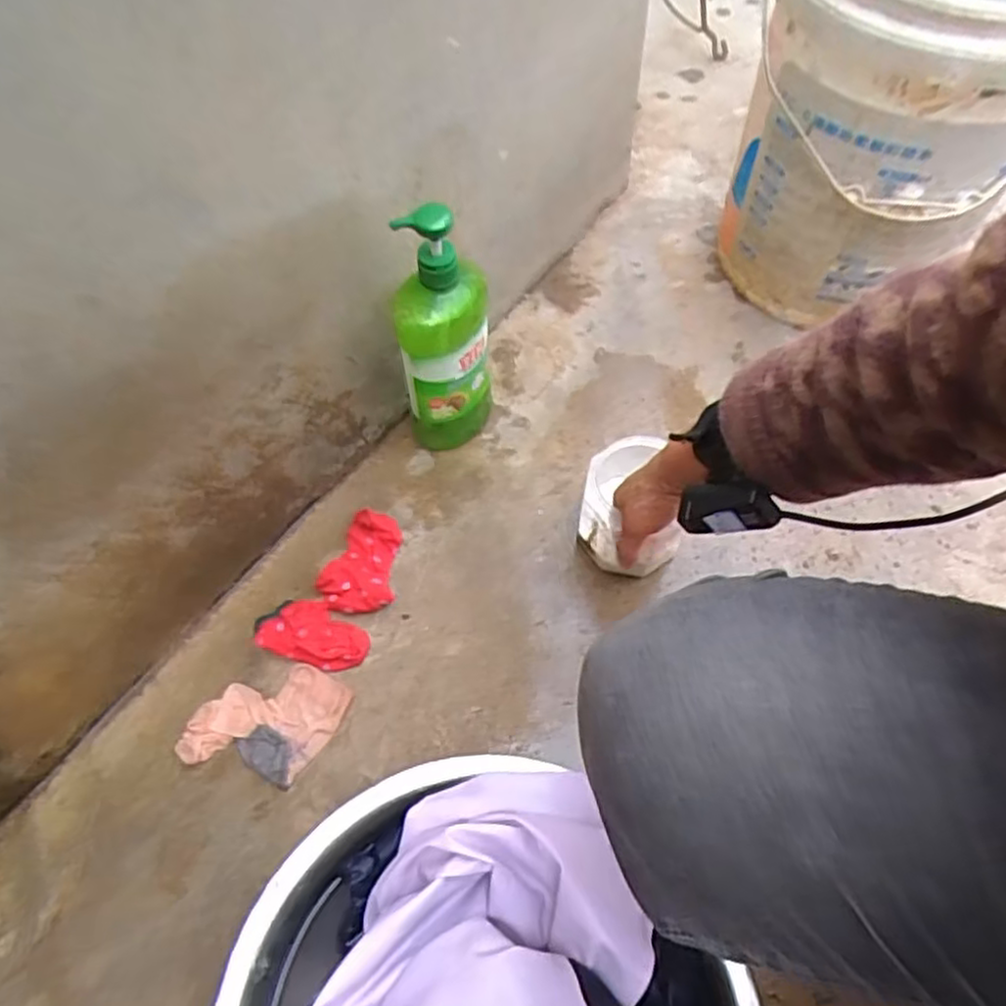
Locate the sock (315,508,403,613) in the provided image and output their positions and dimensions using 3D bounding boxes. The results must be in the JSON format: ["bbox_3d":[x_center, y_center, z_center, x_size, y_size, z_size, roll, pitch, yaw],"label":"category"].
[{"bbox_3d":[-0.142,0.059,0.706,0.072,0.030,0.099,2,60,1],"label":"sock"}]

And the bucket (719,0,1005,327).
[{"bbox_3d":[0.404,-0.402,0.764,0.289,0.362,0.300,22,62,14],"label":"bucket"}]

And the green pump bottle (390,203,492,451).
[{"bbox_3d":[-0.055,-0.158,0.687,0.081,0.277,0.073,-4,60,-2],"label":"green pump bottle"}]

